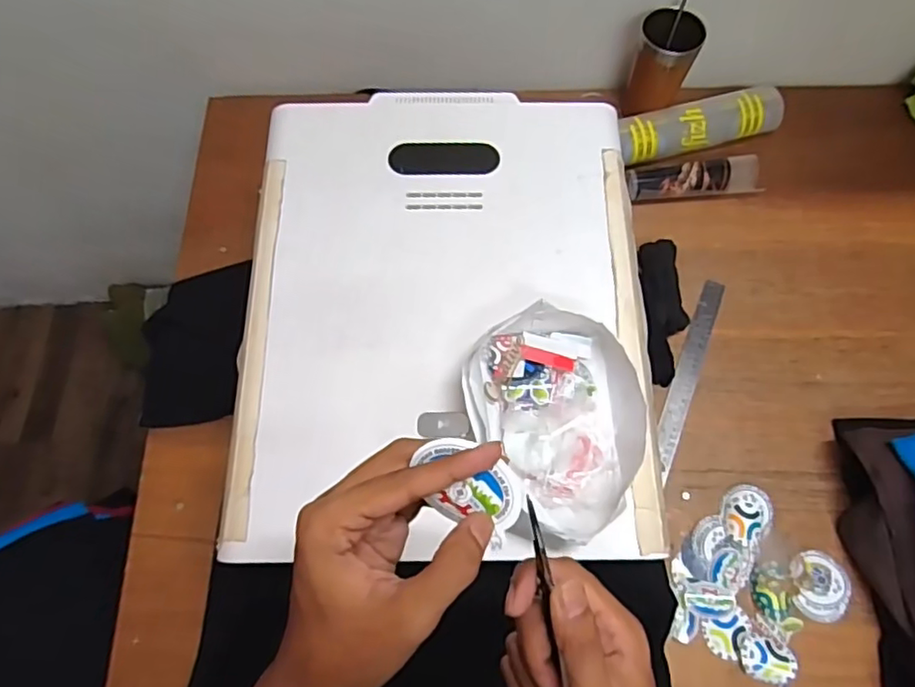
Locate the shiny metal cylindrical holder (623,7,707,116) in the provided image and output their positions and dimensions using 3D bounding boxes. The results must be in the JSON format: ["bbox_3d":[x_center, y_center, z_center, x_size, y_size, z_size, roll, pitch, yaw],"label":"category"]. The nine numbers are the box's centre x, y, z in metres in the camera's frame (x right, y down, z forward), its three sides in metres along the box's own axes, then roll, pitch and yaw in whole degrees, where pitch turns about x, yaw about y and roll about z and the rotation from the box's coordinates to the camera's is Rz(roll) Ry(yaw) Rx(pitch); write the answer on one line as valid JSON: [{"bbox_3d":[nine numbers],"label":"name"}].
[{"bbox_3d":[0.280,-0.384,0.831,0.072,0.129,0.066,0,69,0],"label":"shiny metal cylindrical holder"}]

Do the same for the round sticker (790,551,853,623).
[{"bbox_3d":[0.404,0.269,0.669,0.067,0.007,0.072,0,69,0],"label":"round sticker"}]

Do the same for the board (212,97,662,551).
[{"bbox_3d":[-0.012,-0.048,0.612,0.395,0.020,0.495,0,69,0],"label":"board"}]

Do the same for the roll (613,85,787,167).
[{"bbox_3d":[0.340,-0.307,0.859,0.248,0.055,0.065,-15,70,-6],"label":"roll"}]

